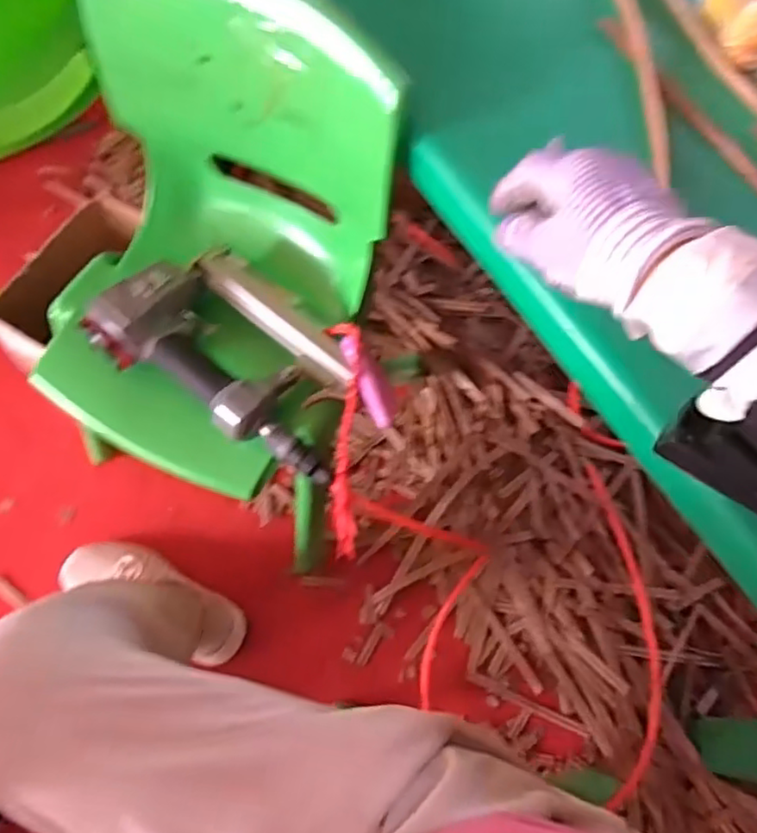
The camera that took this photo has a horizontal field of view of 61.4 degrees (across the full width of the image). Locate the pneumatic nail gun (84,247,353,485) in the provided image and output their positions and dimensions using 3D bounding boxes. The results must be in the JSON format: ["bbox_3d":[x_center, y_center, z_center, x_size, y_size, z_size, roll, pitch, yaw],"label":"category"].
[{"bbox_3d":[-0.123,-0.067,0.614,0.270,0.068,0.169,31,70,11],"label":"pneumatic nail gun"}]

